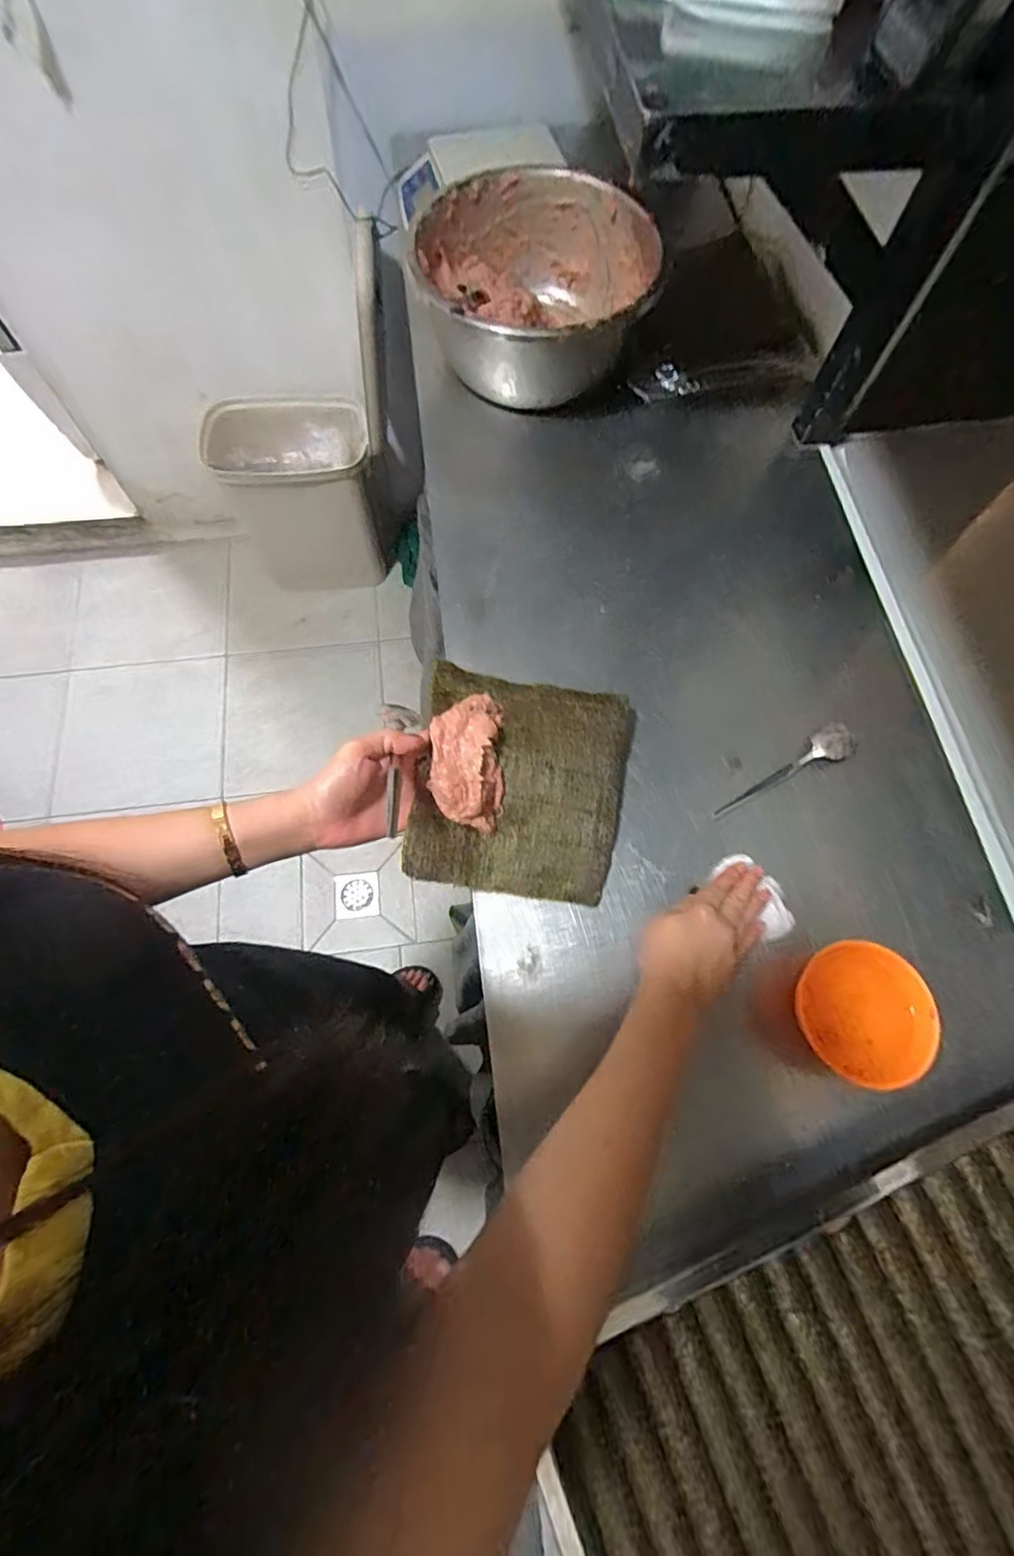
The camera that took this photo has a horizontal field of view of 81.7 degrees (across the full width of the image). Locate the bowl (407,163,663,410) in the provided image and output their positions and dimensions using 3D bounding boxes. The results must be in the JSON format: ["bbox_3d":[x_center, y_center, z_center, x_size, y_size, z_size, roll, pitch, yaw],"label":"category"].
[{"bbox_3d":[0.029,-0.581,0.705,0.263,0.119,0.276,1,68,-2],"label":"bowl"}]

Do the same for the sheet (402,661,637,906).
[{"bbox_3d":[0.014,0.003,0.521,0.185,0.032,0.198,11,80,-12],"label":"sheet"}]

